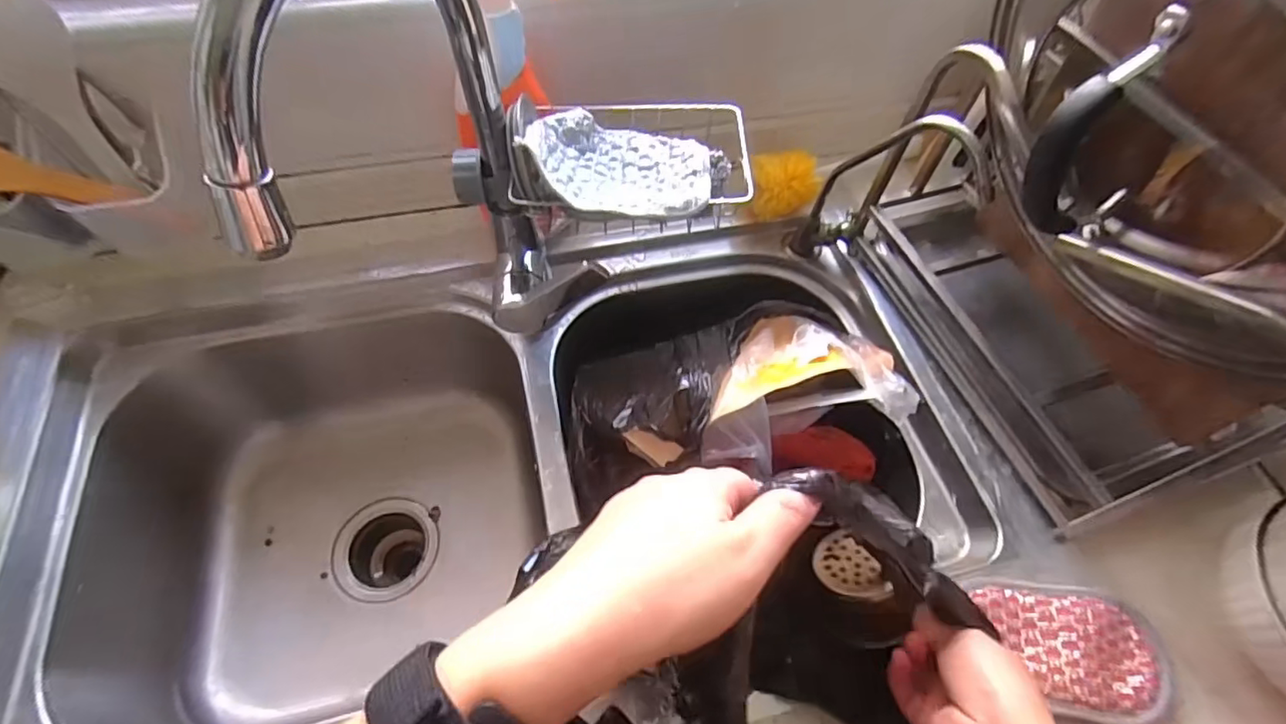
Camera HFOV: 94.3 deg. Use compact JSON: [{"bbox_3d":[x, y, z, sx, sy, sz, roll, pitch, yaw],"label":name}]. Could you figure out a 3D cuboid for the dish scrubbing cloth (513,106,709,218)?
[{"bbox_3d":[-0.016,-0.153,0.443,0.137,0.046,0.114,9,58,3],"label":"dish scrubbing cloth"}]

